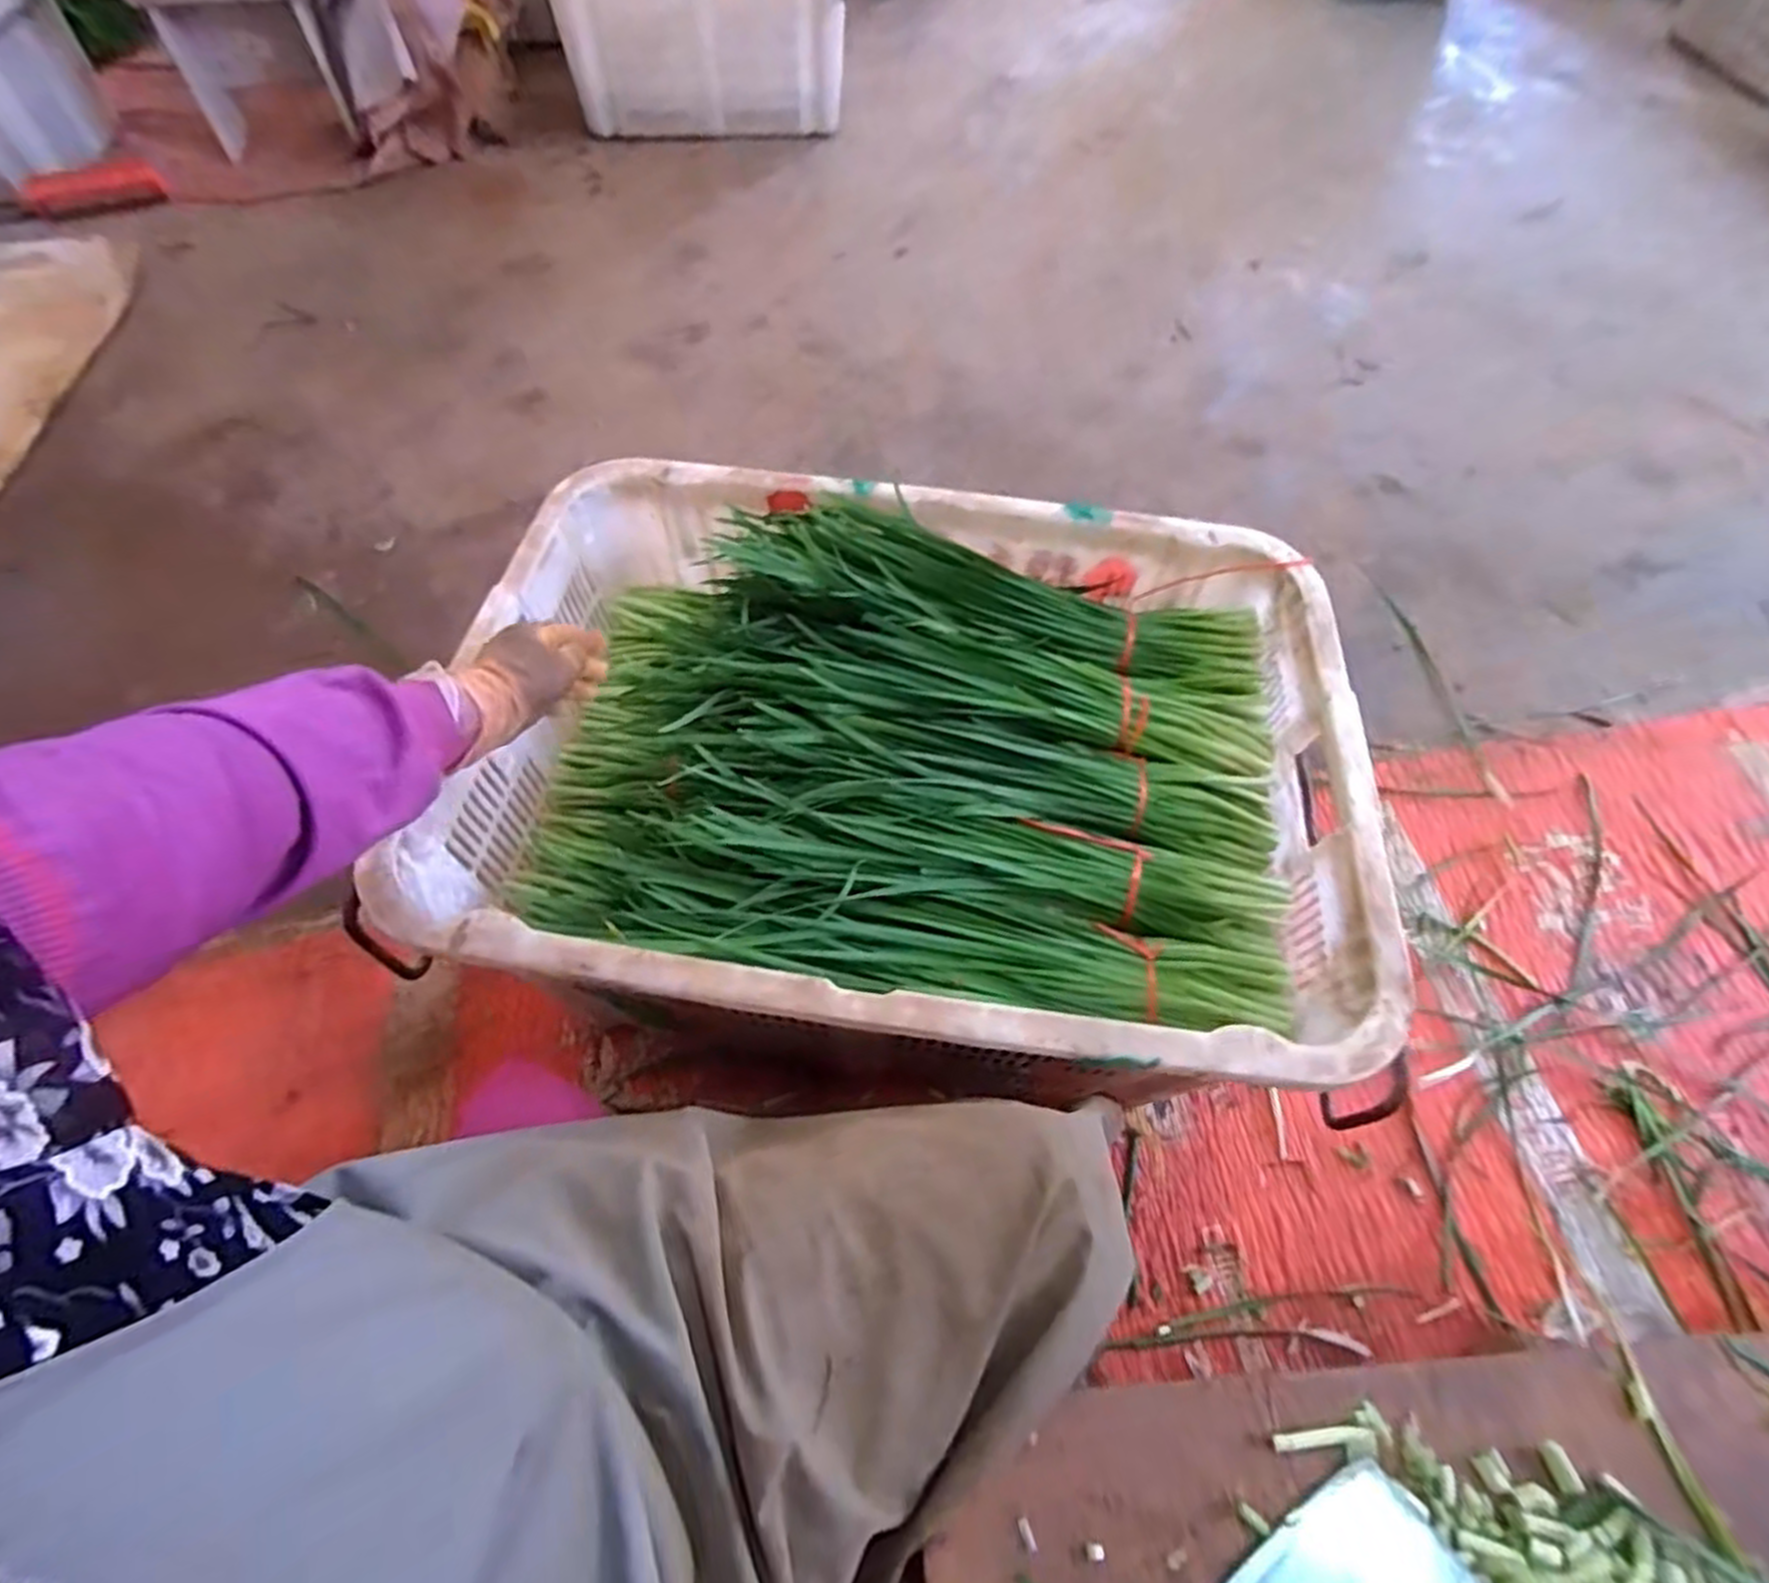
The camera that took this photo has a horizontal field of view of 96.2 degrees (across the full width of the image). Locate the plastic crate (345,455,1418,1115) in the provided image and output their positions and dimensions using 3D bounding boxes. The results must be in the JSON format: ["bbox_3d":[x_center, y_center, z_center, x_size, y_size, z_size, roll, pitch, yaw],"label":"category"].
[{"bbox_3d":[0.017,-0.030,0.651,0.655,0.142,0.473,7,60,3],"label":"plastic crate"}]

